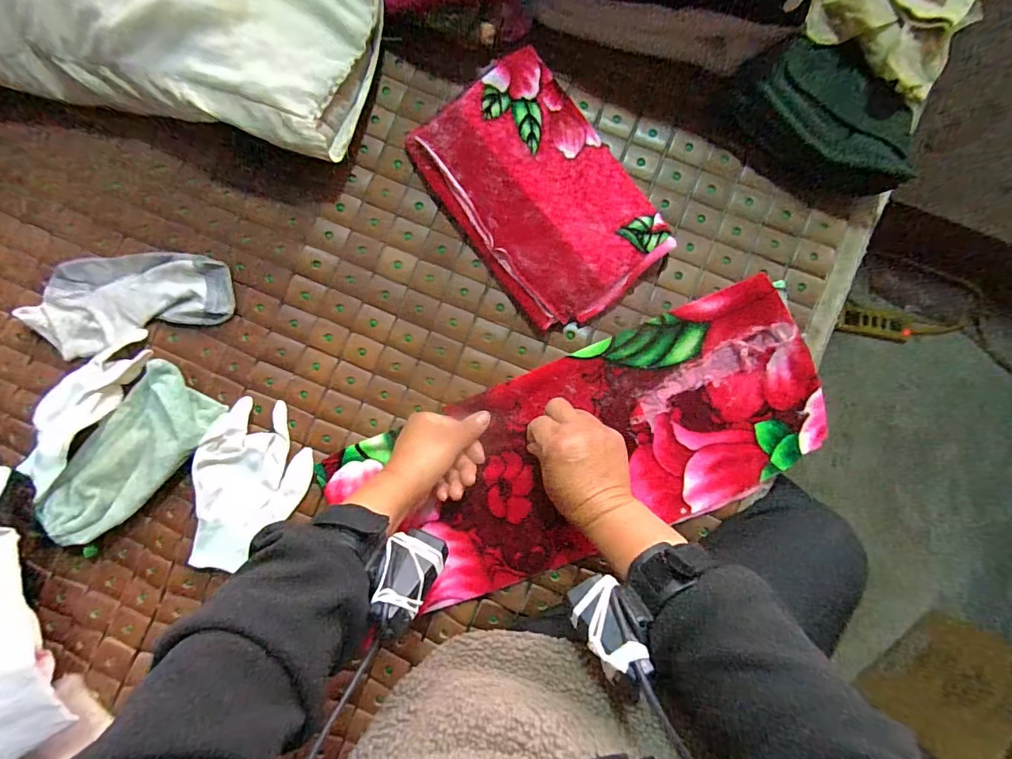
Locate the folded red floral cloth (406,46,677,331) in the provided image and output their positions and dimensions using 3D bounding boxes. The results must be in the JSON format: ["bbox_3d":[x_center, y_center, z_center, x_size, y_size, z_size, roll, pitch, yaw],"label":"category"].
[{"bbox_3d":[0.032,-0.174,0.441,0.150,0.031,0.235,-36,87,1],"label":"folded red floral cloth"}]

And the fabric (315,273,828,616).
[{"bbox_3d":[0.070,0.072,0.445,0.454,0.023,0.180,-24,87,3],"label":"fabric"}]

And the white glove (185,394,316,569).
[{"bbox_3d":[-0.244,0.105,0.441,0.092,0.029,0.164,10,88,3],"label":"white glove"}]

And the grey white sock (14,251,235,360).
[{"bbox_3d":[-0.380,-0.086,0.466,0.202,0.010,0.094,-13,87,2],"label":"grey white sock"}]

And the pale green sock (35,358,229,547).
[{"bbox_3d":[-0.367,0.075,0.452,0.095,0.029,0.187,41,90,3],"label":"pale green sock"}]

